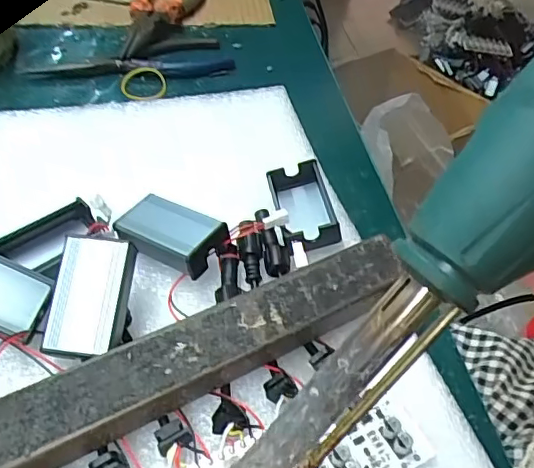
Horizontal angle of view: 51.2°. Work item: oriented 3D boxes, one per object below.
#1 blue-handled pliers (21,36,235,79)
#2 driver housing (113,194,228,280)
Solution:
[{"bbox_3d":[-0.102,-0.127,0.416,0.145,0.016,0.049,-12,47,-15],"label":"blue-handled pliers"},{"bbox_3d":[-0.047,-0.002,0.269,0.050,0.015,0.029,25,47,18],"label":"driver housing"}]

